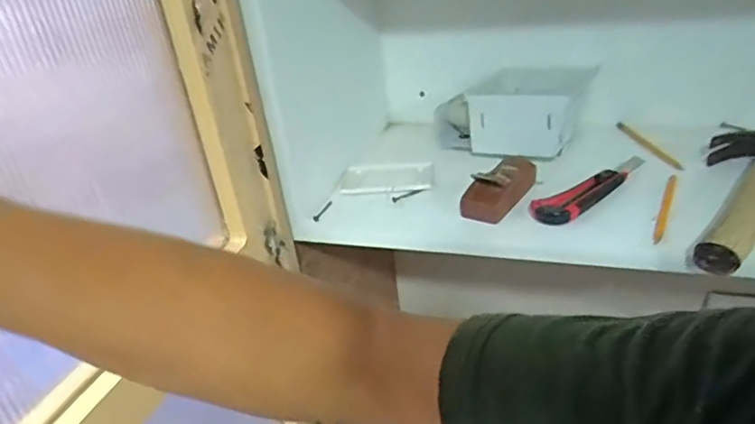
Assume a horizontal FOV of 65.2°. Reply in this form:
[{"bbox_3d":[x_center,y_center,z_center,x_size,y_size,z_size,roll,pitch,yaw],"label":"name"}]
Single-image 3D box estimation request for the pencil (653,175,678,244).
[{"bbox_3d":[0.298,-0.010,0.610,0.009,0.012,0.146,10,33,28],"label":"pencil"}]

